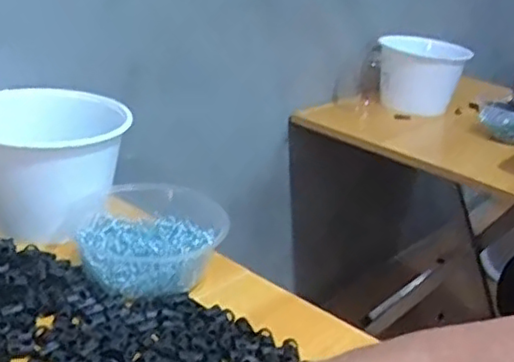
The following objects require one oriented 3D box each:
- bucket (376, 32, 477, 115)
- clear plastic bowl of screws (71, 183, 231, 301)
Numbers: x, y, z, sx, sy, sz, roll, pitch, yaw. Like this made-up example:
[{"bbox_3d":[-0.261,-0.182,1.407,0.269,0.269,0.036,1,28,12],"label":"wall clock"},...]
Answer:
[{"bbox_3d":[0.304,-0.191,1.223,0.146,0.145,0.133,6,22,-2],"label":"bucket"},{"bbox_3d":[-0.097,0.049,0.609,0.130,0.053,0.135,6,22,-2],"label":"clear plastic bowl of screws"}]

